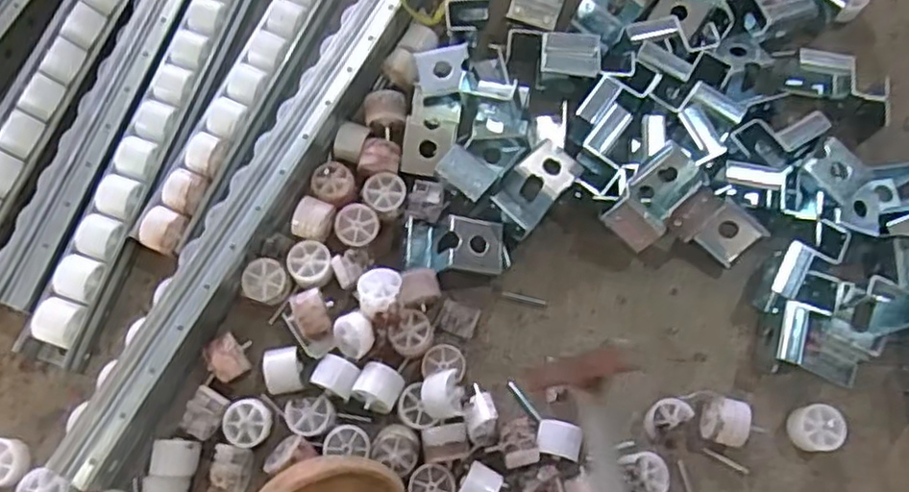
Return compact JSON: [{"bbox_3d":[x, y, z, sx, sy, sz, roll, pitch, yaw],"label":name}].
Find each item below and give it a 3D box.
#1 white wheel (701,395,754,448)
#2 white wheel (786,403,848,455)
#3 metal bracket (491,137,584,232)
[{"bbox_3d":[0.210,0.138,0.542,0.030,0.038,0.035,25,73,6],"label":"white wheel"},{"bbox_3d":[0.283,0.144,0.546,0.034,0.029,0.035,1,72,-2],"label":"white wheel"},{"bbox_3d":[0.071,-0.054,0.594,0.077,0.038,0.044,-41,78,-14],"label":"metal bracket"}]

